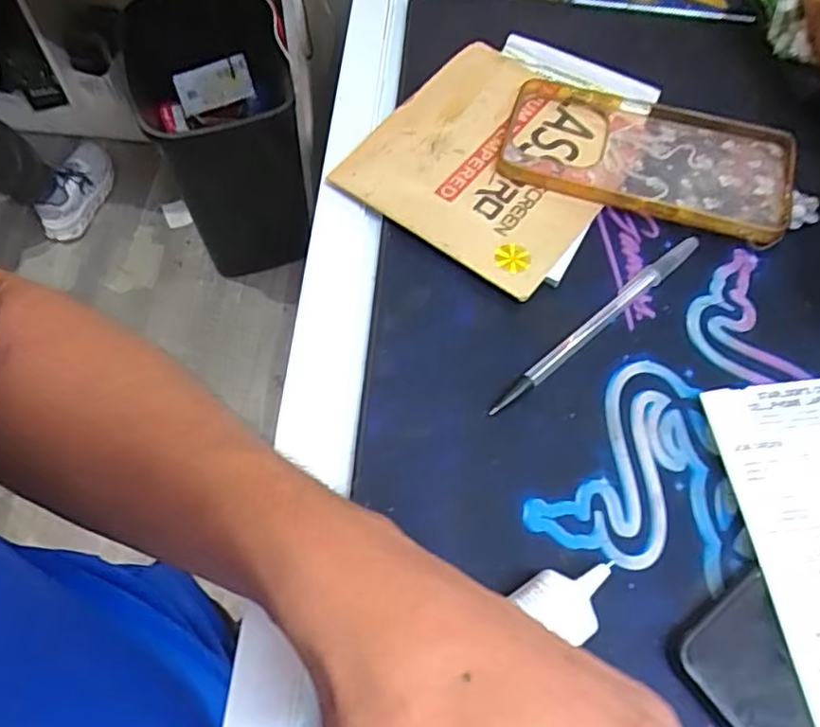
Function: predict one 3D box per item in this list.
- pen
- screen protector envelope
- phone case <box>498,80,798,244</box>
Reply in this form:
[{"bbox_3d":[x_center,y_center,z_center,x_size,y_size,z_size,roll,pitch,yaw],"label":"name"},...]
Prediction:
[{"bbox_3d":[0.101,-0.023,0.346,0.159,0.005,0.010,-37,70,-19],"label":"pen"},{"bbox_3d":[0.051,-0.124,0.393,0.137,0.011,0.152,34,66,14],"label":"screen protector envelope"},{"bbox_3d":[0.143,-0.126,0.395,0.166,0.018,0.088,18,63,6],"label":"phone case"}]

